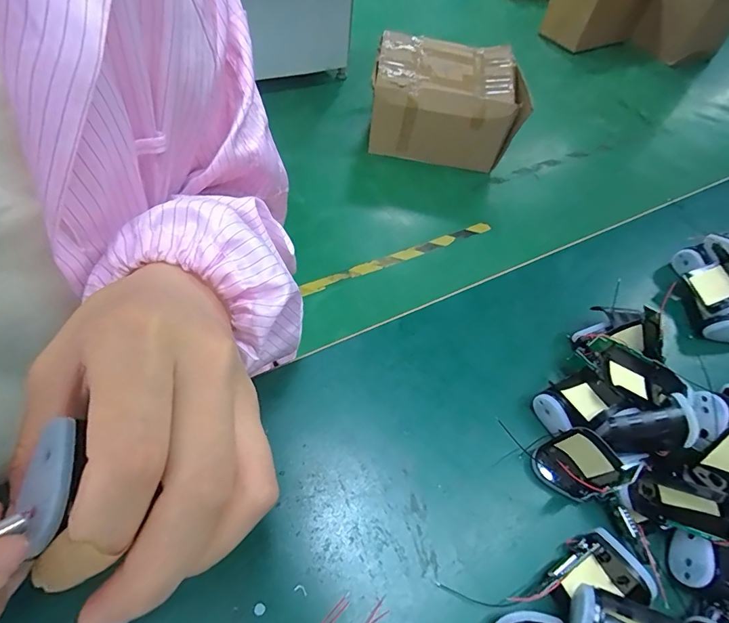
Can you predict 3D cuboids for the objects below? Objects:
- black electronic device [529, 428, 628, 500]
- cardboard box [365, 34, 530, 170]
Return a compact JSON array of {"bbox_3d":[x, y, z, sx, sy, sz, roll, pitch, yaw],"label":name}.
[{"bbox_3d":[0.120,0.088,0.231,0.021,0.041,0.035,-26,62,-23],"label":"black electronic device"},{"bbox_3d":[0.314,-0.871,1.655,0.562,0.276,0.528,5,55,-4],"label":"cardboard box"}]

